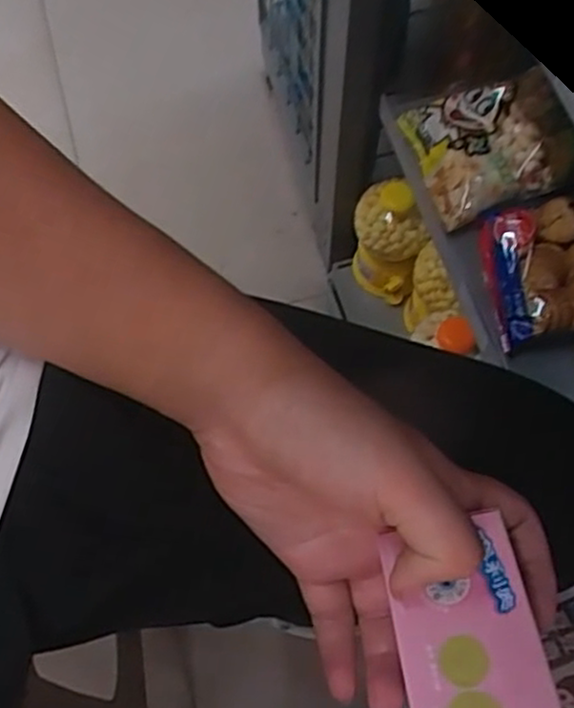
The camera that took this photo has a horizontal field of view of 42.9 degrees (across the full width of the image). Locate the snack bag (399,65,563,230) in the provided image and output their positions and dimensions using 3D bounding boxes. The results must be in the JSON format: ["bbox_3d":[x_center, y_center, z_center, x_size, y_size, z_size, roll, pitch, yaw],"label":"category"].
[{"bbox_3d":[0.161,-0.169,0.596,0.105,0.044,0.114,-13,66,-4],"label":"snack bag"}]

